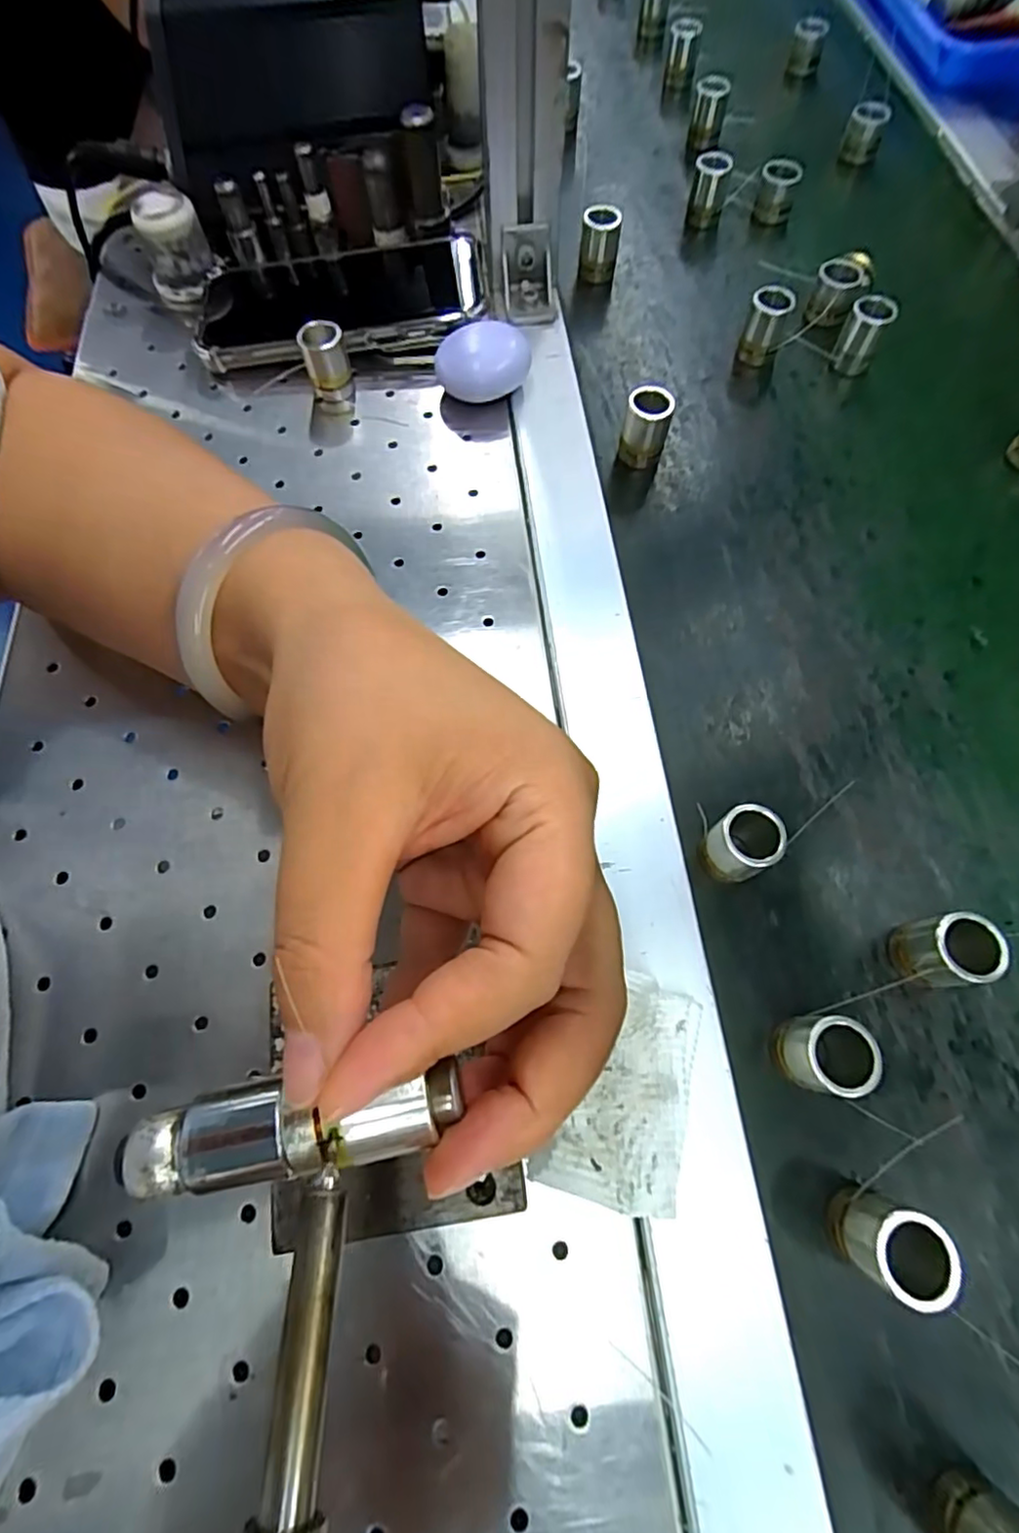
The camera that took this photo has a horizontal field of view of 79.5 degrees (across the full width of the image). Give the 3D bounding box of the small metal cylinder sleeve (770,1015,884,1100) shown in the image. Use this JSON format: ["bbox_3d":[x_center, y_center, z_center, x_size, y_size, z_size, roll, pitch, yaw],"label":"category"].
[{"bbox_3d":[0.104,0.096,0.205,0.021,0.035,0.023,-1,68,-2],"label":"small metal cylinder sleeve"}]

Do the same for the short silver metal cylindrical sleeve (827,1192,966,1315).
[{"bbox_3d":[0.113,0.143,0.185,0.022,0.035,0.021,0,68,-1],"label":"short silver metal cylindrical sleeve"}]

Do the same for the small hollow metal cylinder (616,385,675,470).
[{"bbox_3d":[0.071,-0.177,0.321,0.023,0.032,0.019,14,68,5],"label":"small hollow metal cylinder"}]

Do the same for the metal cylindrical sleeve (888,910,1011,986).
[{"bbox_3d":[0.154,0.065,0.217,0.018,0.035,0.023,-8,68,-4],"label":"metal cylindrical sleeve"}]

